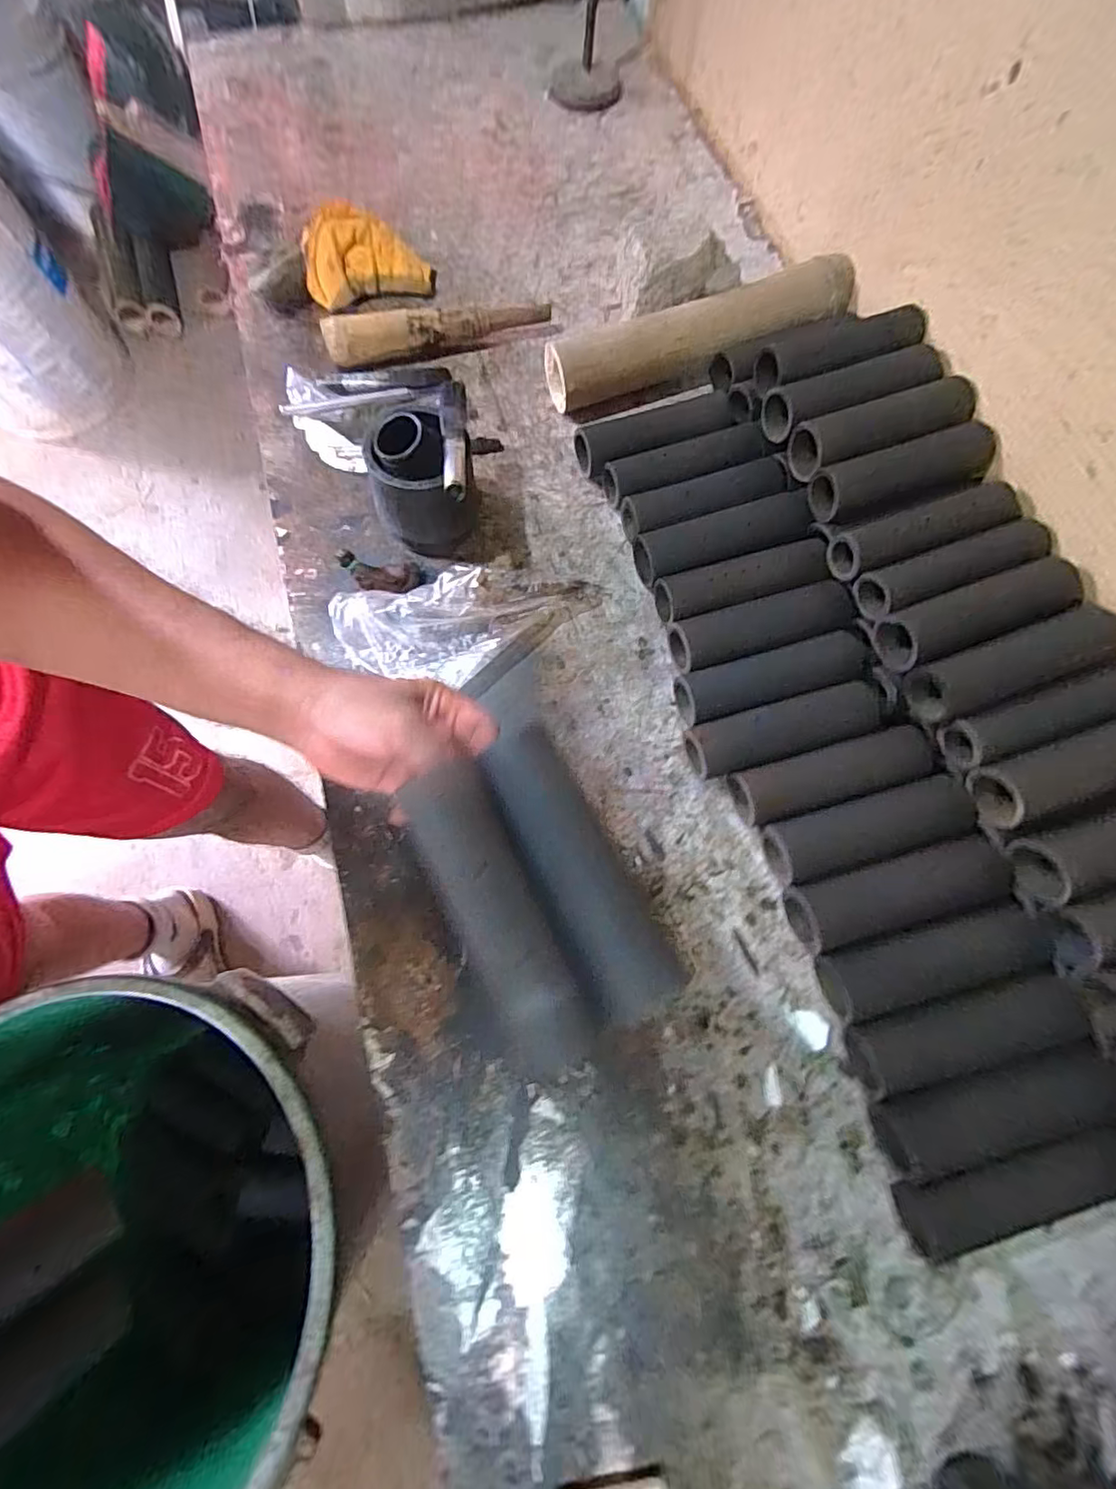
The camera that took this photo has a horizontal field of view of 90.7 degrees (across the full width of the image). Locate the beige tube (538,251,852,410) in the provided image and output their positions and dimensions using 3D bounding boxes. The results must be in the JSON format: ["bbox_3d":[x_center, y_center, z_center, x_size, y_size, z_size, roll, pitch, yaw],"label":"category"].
[{"bbox_3d":[0.176,-0.496,0.677,0.392,0.069,0.080,-19,74,-9],"label":"beige tube"}]

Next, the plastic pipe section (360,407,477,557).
[{"bbox_3d":[-0.140,-0.261,0.562,0.090,0.124,0.099,1,72,-3],"label":"plastic pipe section"}]

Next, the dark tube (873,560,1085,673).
[{"bbox_3d":[0.405,-0.123,0.531,0.189,0.039,0.051,-17,74,-9],"label":"dark tube"}]

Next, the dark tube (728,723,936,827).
[{"bbox_3d":[0.260,0.030,0.528,0.186,0.046,0.057,-14,73,-6],"label":"dark tube"}]

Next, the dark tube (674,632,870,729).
[{"bbox_3d":[0.212,-0.063,0.562,0.193,0.044,0.058,-14,73,-6],"label":"dark tube"}]

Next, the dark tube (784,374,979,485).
[{"bbox_3d":[0.344,-0.333,0.595,0.191,0.044,0.062,-18,73,-6],"label":"dark tube"}]

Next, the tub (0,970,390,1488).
[{"bbox_3d":[-0.396,0.476,0.598,0.415,0.360,0.429,1,72,-3],"label":"tub"}]

